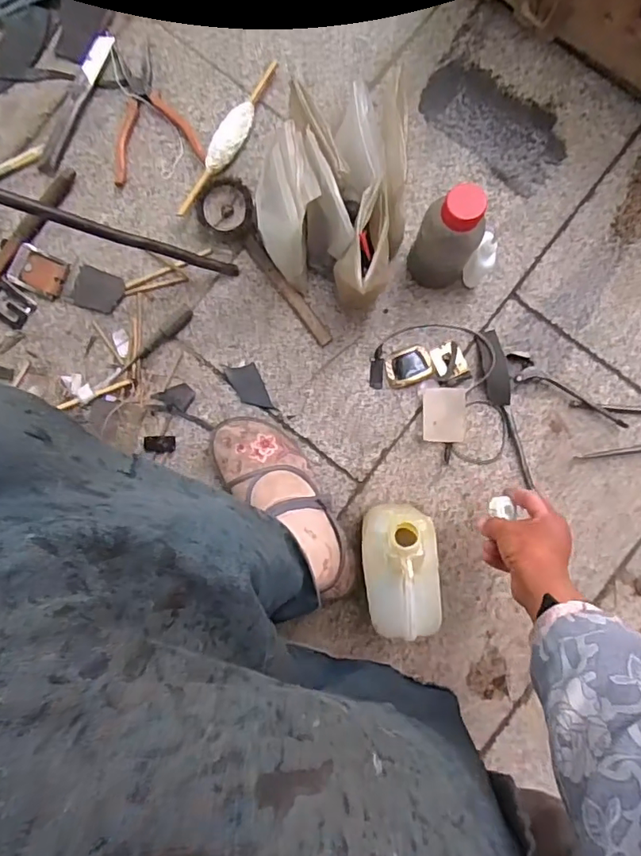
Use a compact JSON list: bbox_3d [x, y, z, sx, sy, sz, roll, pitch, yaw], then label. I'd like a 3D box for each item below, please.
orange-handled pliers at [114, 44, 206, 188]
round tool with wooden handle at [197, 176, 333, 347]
[{"bbox_3d":[-0.229,-0.394,0.645,0.114,0.012,0.168,-23,85,0],"label":"orange-handled pliers"},{"bbox_3d":[-0.070,-0.198,0.629,0.067,0.043,0.235,-33,85,-1],"label":"round tool with wooden handle"}]

